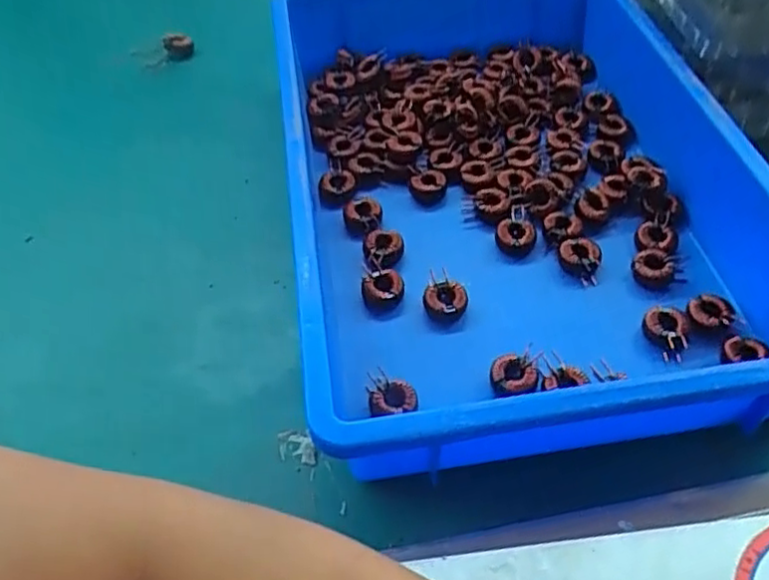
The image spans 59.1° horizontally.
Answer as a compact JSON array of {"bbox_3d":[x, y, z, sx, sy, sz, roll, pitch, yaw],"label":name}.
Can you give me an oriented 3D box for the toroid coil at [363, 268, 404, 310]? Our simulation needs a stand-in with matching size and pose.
[{"bbox_3d":[0.000,-0.002,0.453,0.025,0.016,0.025,0,51,1],"label":"toroid coil"}]

